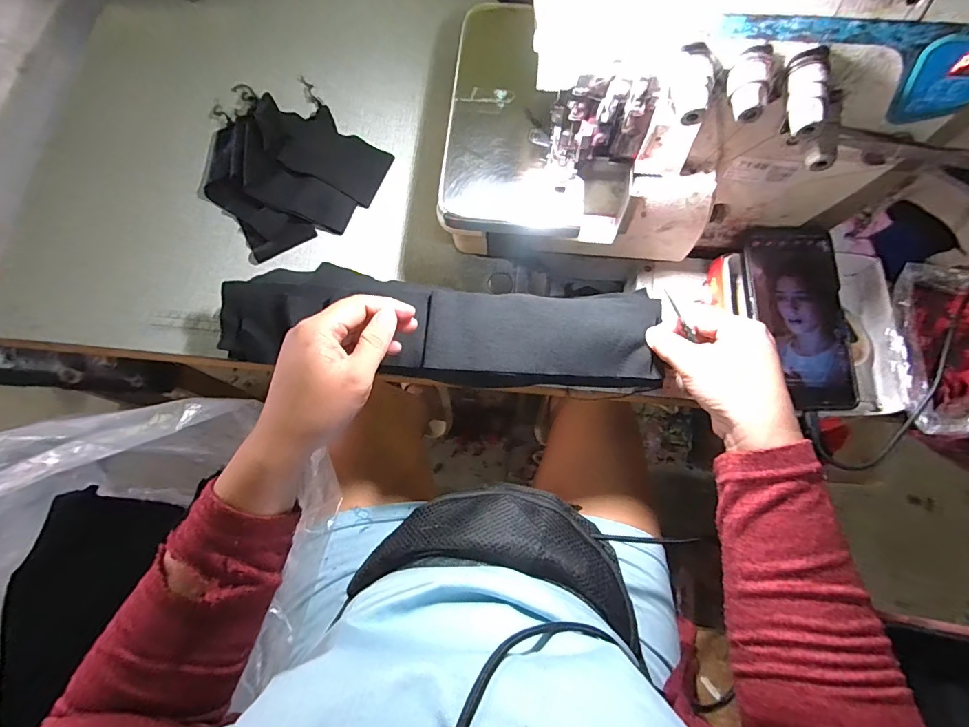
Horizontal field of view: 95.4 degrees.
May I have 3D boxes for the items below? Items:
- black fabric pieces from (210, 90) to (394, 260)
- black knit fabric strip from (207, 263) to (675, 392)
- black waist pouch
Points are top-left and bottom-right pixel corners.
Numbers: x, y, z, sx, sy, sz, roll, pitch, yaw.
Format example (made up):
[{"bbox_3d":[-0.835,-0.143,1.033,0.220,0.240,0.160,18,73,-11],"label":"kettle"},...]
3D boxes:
[{"bbox_3d":[-0.201,-0.206,0.458,0.164,0.041,0.158,-39,77,-9],"label":"black fabric pieces"},{"bbox_3d":[-0.051,-0.030,0.383,0.353,0.038,0.090,7,74,5],"label":"black knit fabric strip"},{"bbox_3d":[0.019,0.171,0.401,0.243,0.048,0.113,12,75,4],"label":"black waist pouch"}]

